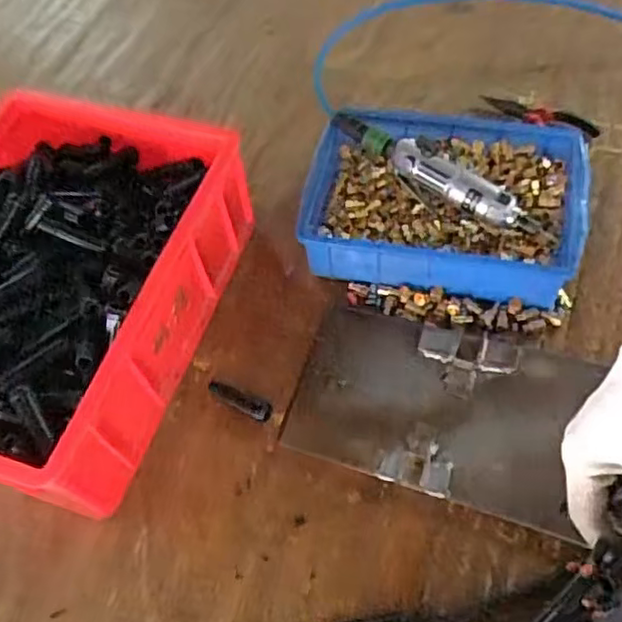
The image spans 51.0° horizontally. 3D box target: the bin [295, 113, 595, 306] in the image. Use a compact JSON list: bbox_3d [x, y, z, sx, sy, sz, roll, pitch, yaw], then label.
[{"bbox_3d":[0.147,-0.122,0.744,0.305,0.085,0.222,8,61,11],"label":"bin"}]

